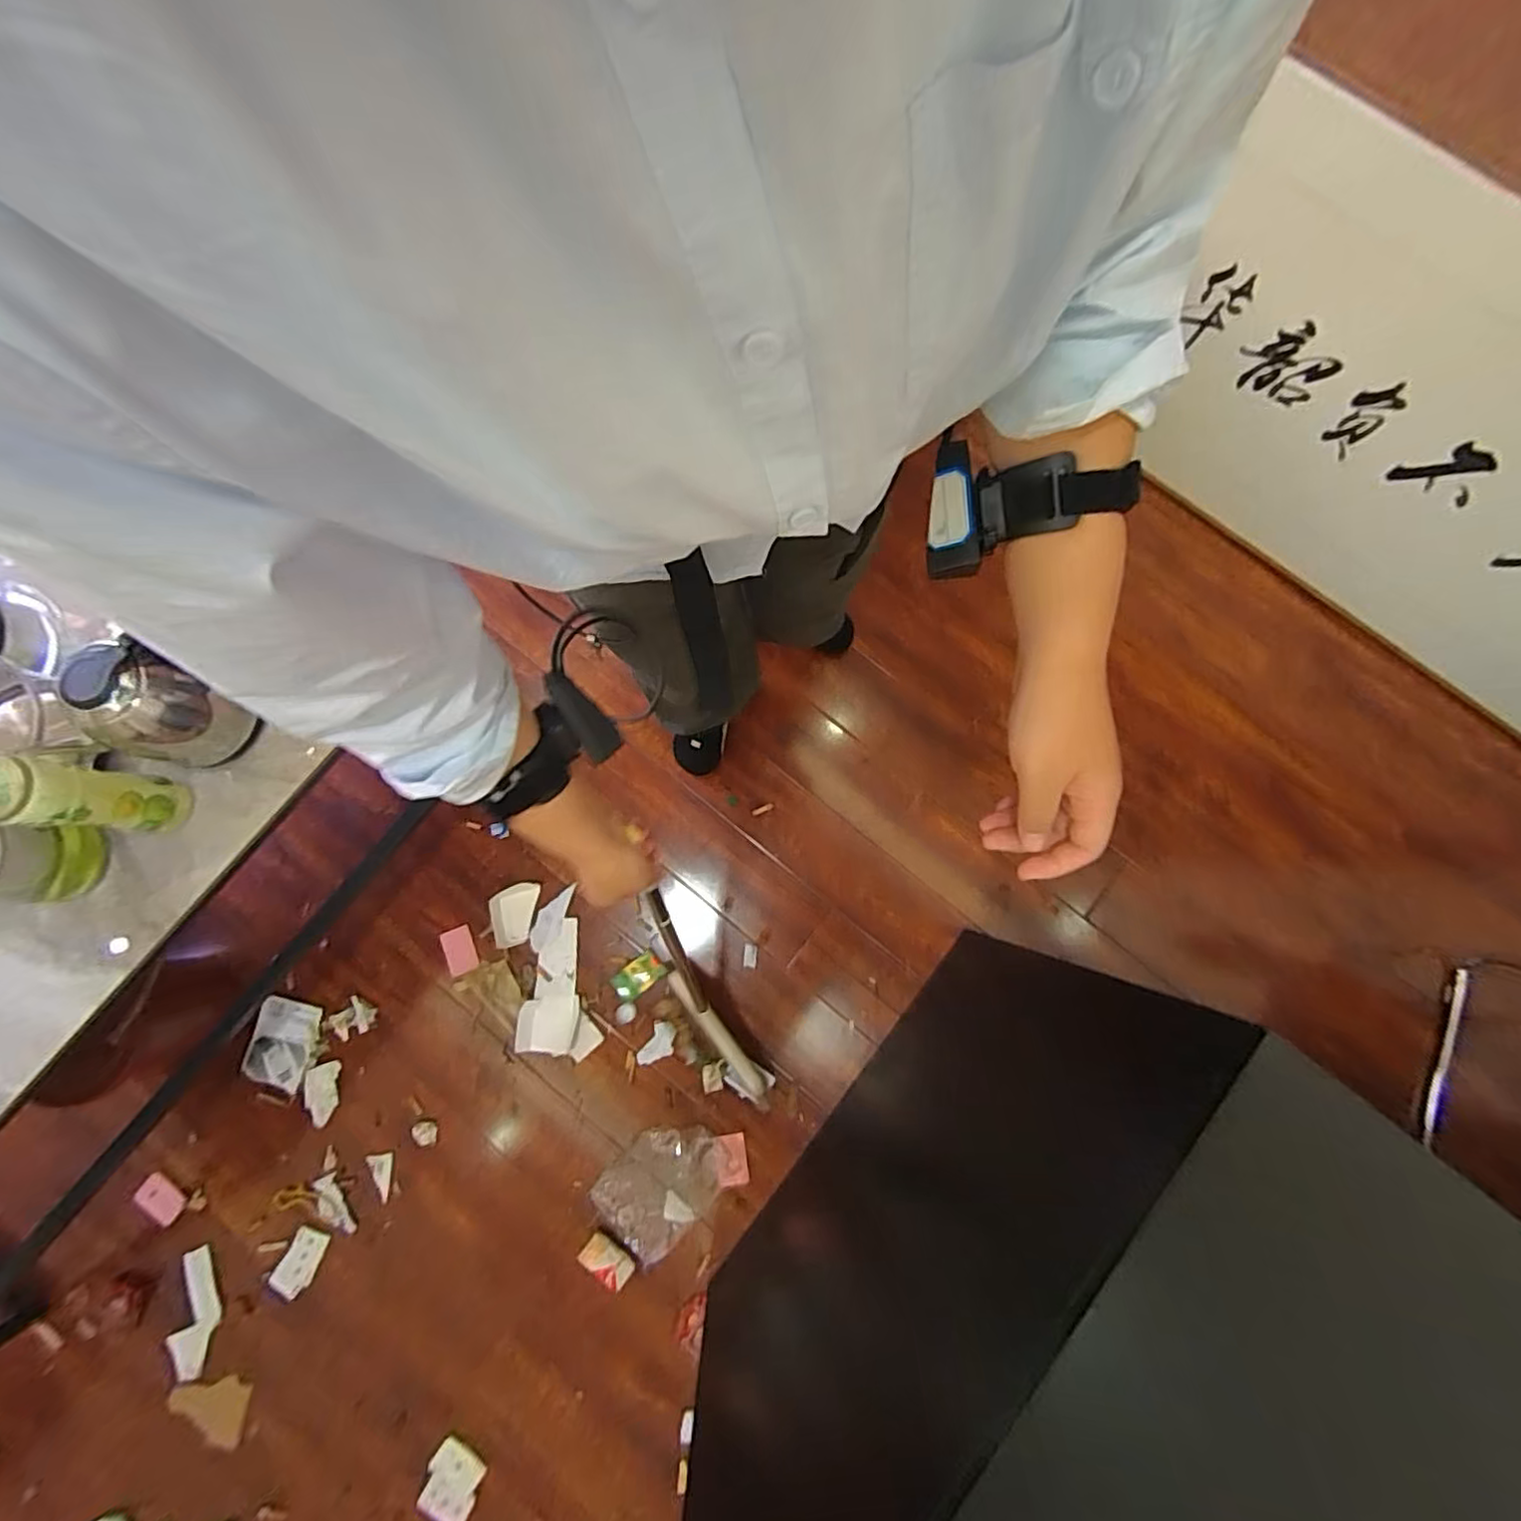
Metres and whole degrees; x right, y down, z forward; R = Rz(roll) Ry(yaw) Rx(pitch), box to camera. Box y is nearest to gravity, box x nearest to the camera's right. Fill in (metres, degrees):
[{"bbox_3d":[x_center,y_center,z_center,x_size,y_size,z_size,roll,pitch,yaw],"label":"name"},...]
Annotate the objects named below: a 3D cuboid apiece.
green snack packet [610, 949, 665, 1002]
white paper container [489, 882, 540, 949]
[{"bbox_3d":[-0.224,0.394,1.174,0.094,0.014,0.057,-39,84,-6],"label":"green snack packet"},{"bbox_3d":[-0.458,0.283,1.189,0.078,0.020,0.117,7,81,0],"label":"white paper container"}]

